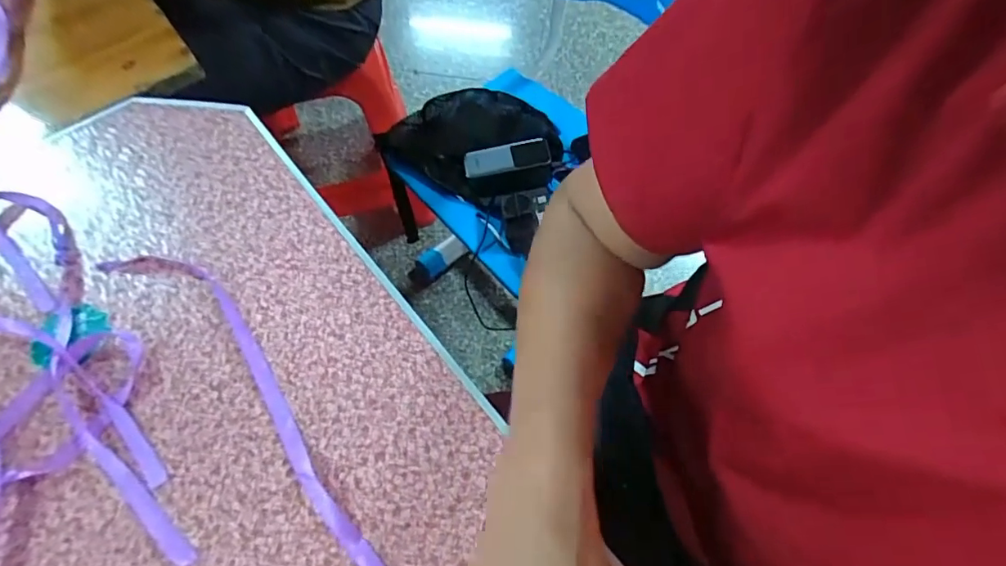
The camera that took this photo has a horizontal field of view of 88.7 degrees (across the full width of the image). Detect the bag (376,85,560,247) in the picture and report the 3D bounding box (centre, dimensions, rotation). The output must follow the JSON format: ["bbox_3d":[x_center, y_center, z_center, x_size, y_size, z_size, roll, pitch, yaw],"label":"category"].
[{"bbox_3d":[-0.054,-0.206,0.843,0.288,0.114,0.185,-6,63,-5],"label":"bag"}]

